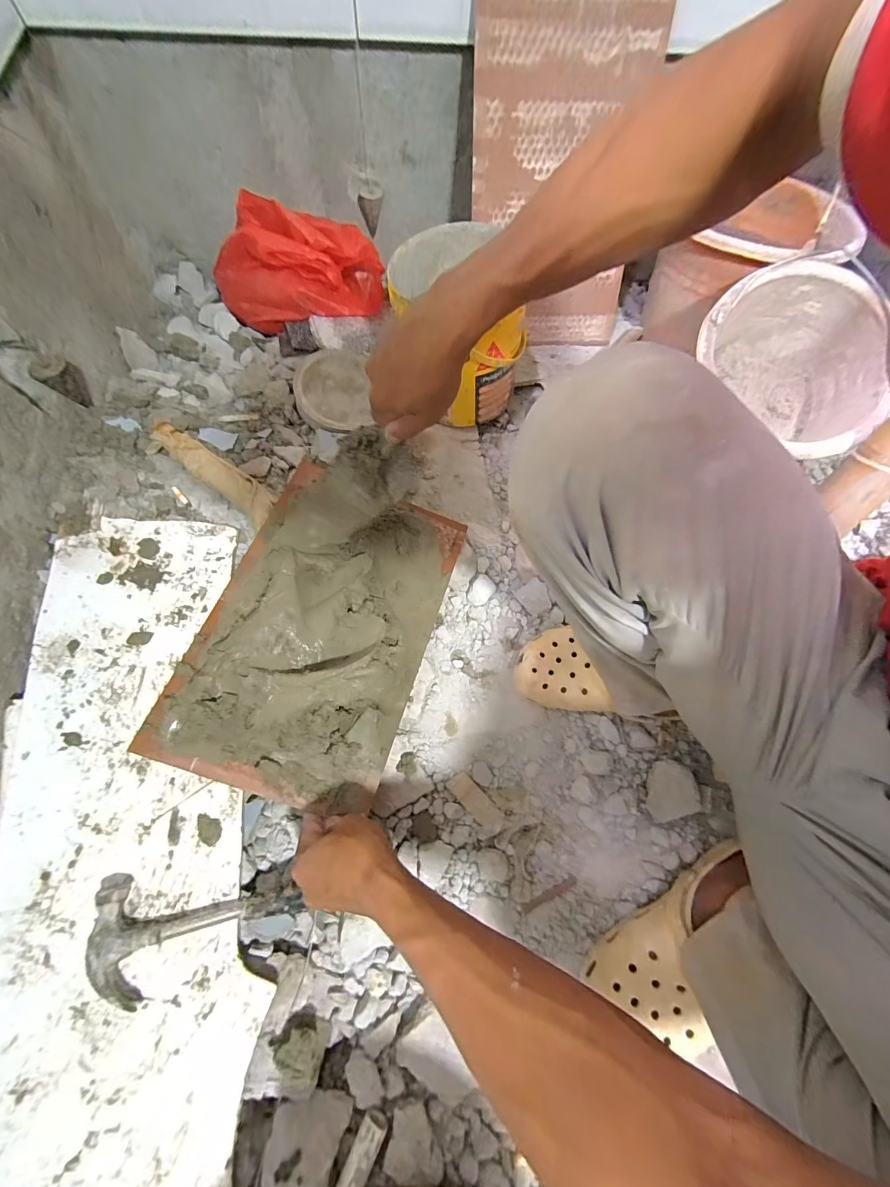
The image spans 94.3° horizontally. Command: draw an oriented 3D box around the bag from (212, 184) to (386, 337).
[{"bbox_3d":[-0.249,-0.539,0.679,0.282,0.156,0.072,-2,68,-4],"label":"bag"}]

